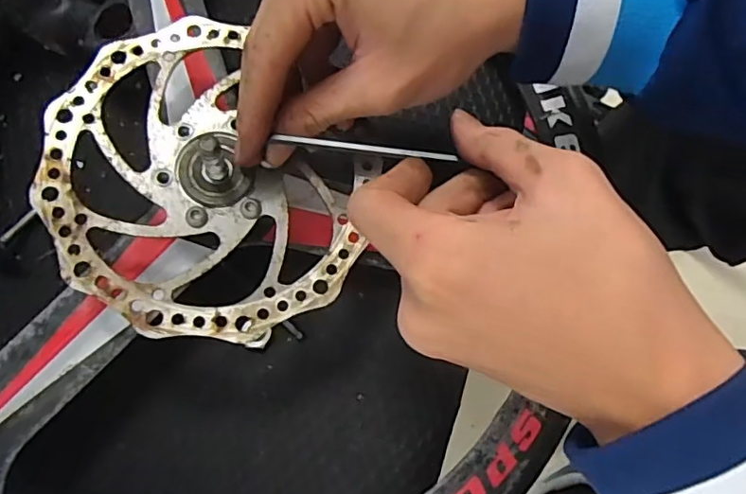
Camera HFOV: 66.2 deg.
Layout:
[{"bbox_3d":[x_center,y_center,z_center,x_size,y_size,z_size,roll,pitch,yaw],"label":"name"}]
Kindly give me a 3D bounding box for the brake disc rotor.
[{"bbox_3d":[-0.075,-0.031,0.260,0.148,0.004,0.136,2,77,-8],"label":"brake disc rotor"}]

